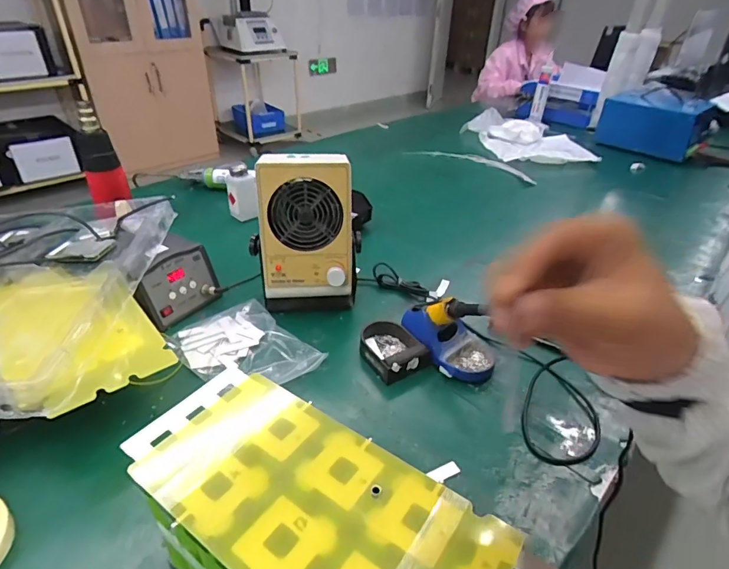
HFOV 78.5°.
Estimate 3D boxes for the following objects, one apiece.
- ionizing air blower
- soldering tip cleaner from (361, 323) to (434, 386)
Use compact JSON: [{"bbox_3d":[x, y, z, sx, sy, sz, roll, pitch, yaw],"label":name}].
[{"bbox_3d":[-0.091,-0.079,0.731,0.163,0.245,0.115,-4,34,-9],"label":"ionizing air blower"},{"bbox_3d":[0.040,0.095,0.672,0.080,0.027,0.103,-17,38,-25],"label":"soldering tip cleaner"}]

